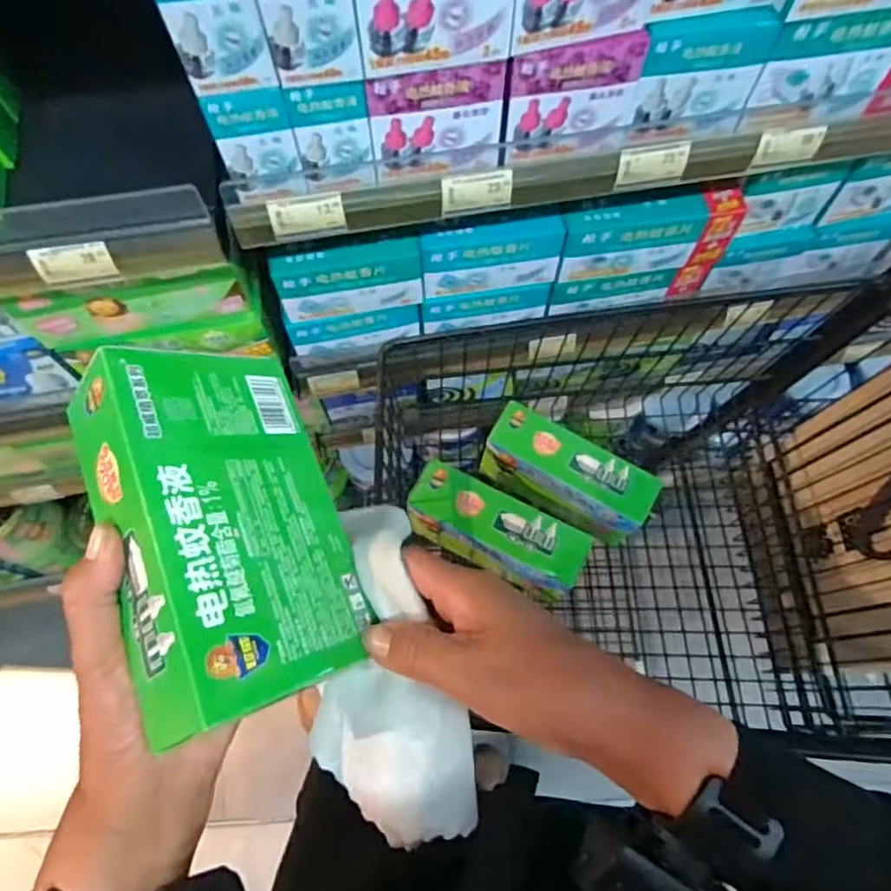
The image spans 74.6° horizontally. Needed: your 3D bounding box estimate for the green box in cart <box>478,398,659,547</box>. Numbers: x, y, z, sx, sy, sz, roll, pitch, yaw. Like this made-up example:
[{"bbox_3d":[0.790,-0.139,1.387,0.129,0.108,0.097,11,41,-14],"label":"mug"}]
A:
[{"bbox_3d":[0.137,0.035,0.665,0.184,0.091,0.066,30,70,13],"label":"green box in cart"}]

